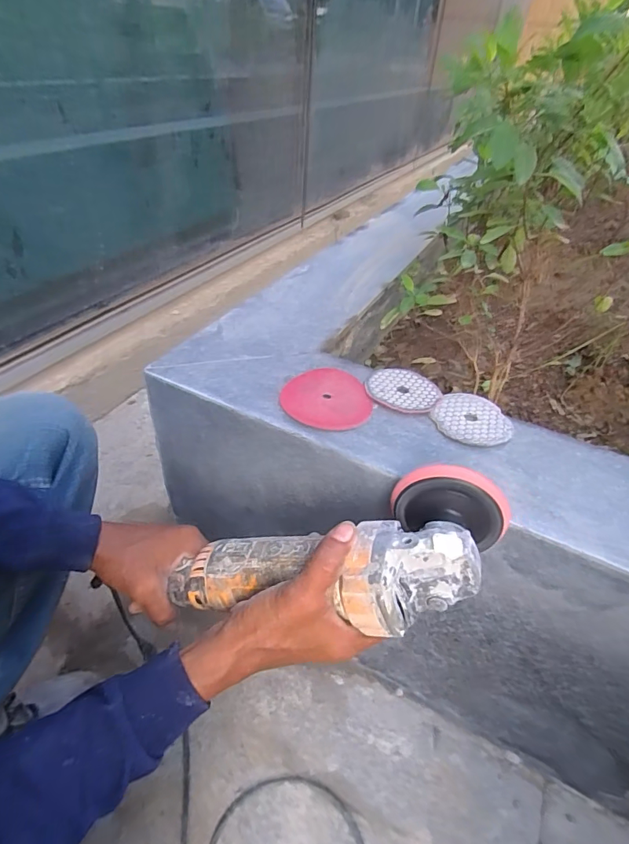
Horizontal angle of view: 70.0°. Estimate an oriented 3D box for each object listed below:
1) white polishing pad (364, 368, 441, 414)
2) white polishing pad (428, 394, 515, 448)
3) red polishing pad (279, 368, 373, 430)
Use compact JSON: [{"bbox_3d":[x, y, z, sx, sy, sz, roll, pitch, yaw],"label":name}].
[{"bbox_3d":[0.097,-0.037,0.502,0.081,0.007,0.076,23,44,20],"label":"white polishing pad"},{"bbox_3d":[0.167,-0.003,0.474,0.077,0.004,0.081,32,48,28],"label":"white polishing pad"},{"bbox_3d":[0.012,-0.026,0.476,0.093,0.009,0.094,-8,42,-14],"label":"red polishing pad"}]

